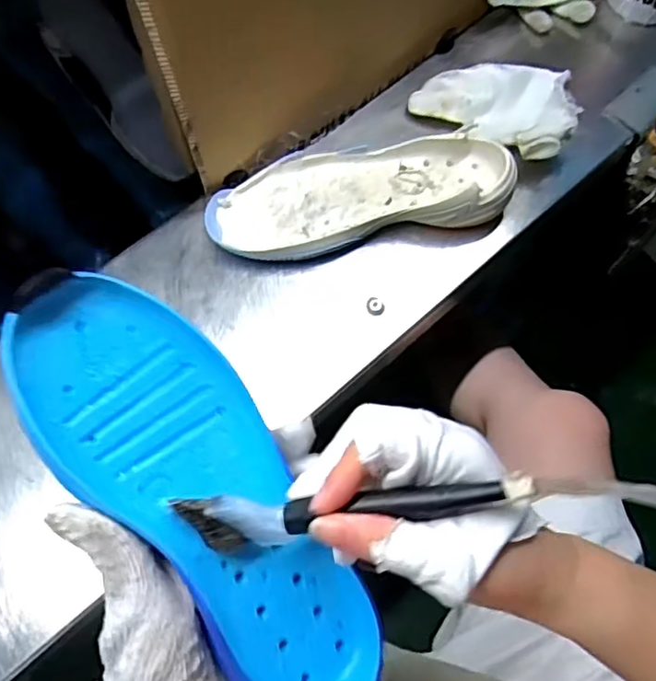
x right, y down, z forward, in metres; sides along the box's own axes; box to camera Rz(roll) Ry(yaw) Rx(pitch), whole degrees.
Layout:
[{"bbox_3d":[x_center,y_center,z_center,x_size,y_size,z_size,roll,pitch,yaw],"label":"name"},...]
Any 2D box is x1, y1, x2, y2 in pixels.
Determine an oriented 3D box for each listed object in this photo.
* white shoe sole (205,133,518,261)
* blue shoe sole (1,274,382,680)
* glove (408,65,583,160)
[{"bbox_3d":[0.028,-0.139,0.597,0.284,0.051,0.105,-11,66,-7],"label":"white shoe sole"},{"bbox_3d":[-0.059,0.077,0.308,0.090,0.031,0.238,-36,95,-17],"label":"blue shoe sole"},{"bbox_3d":[0.176,-0.248,0.639,0.155,0.049,0.110,31,68,11],"label":"glove"}]

